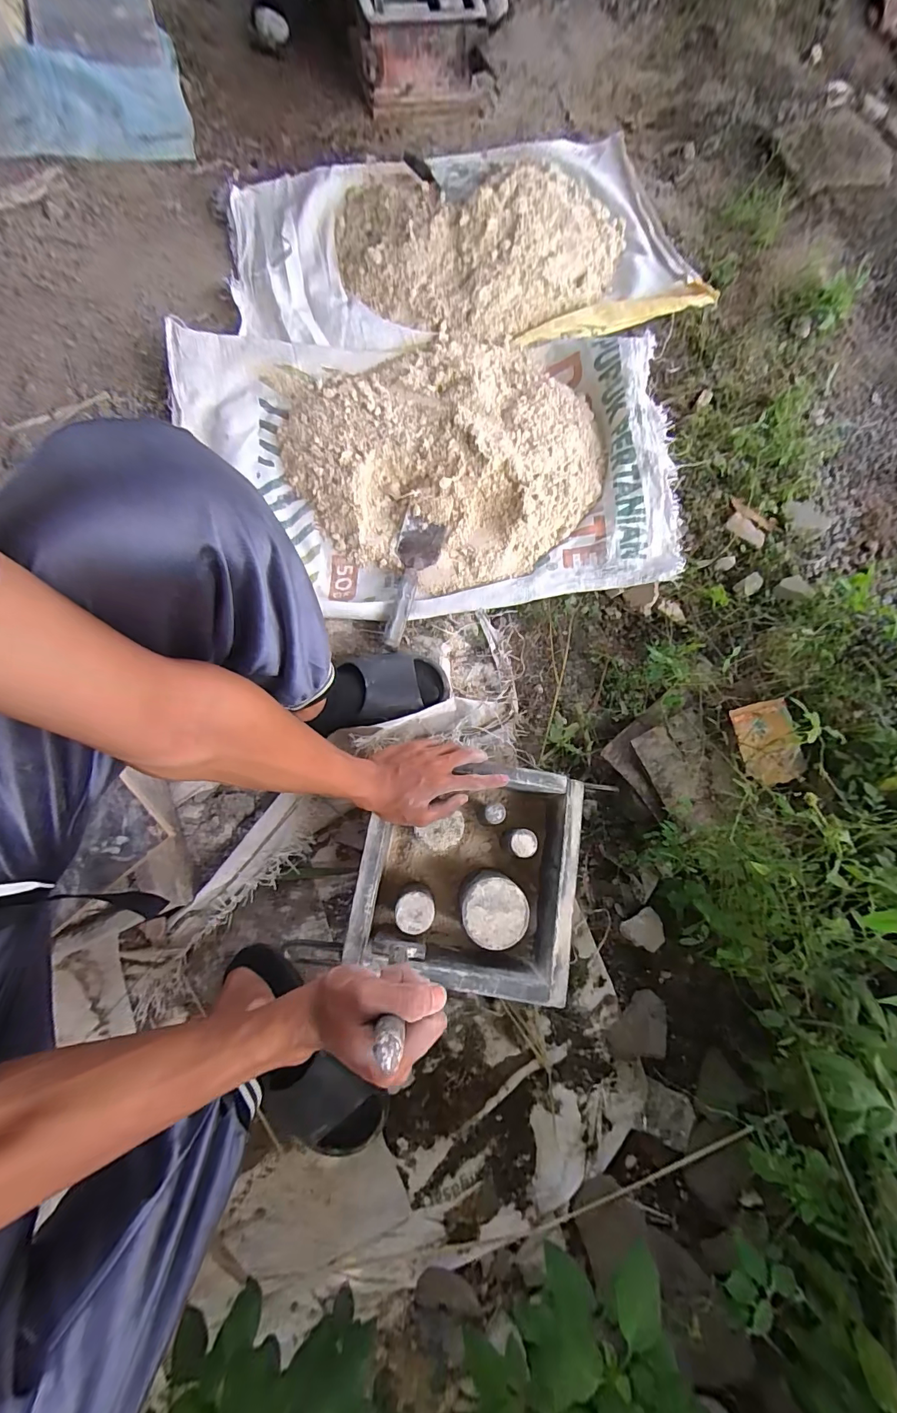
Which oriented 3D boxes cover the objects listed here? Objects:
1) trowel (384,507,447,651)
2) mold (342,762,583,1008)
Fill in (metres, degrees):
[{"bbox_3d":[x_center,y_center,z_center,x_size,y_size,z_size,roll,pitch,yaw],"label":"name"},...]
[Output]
[{"bbox_3d":[-0.065,-0.196,0.717,0.071,0.040,0.225,15,79,1],"label":"trowel"},{"bbox_3d":[0.024,0.193,0.551,0.237,0.101,0.235,8,77,2],"label":"mold"}]

